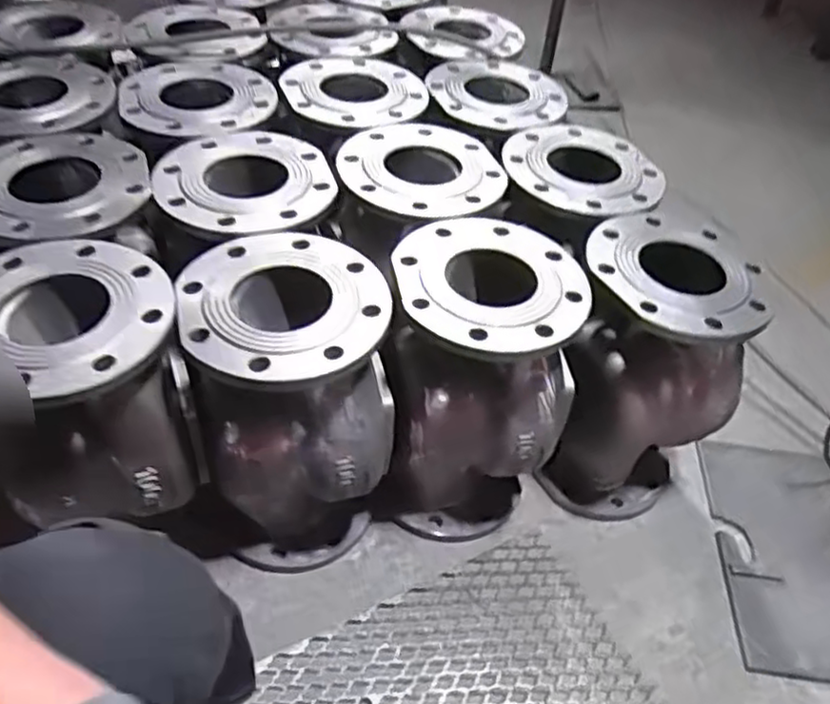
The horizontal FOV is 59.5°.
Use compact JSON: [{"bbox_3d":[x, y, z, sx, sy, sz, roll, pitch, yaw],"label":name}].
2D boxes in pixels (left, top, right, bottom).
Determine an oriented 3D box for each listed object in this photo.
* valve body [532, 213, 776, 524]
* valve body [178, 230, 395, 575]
[{"bbox_3d":[0.294,0.037,0.955,0.200,0.389,0.203,9,46,2],"label":"valve body"},{"bbox_3d":[-0.140,0.077,0.857,0.204,0.383,0.204,-2,46,-10],"label":"valve body"}]

